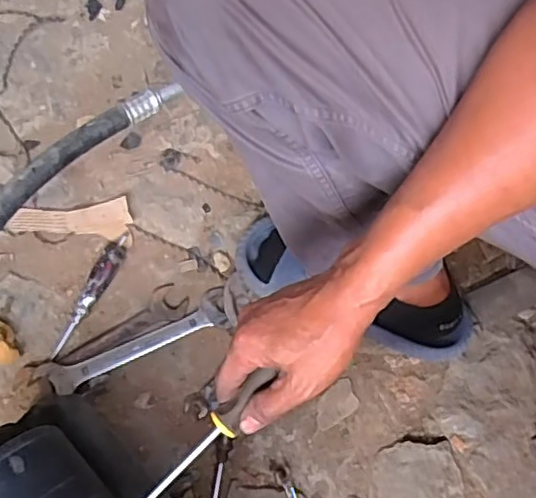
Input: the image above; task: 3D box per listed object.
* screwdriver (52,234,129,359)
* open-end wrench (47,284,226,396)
[{"bbox_3d":[-0.224,0.057,0.800,0.025,0.018,0.174,23,74,5],"label":"screwdriver"},{"bbox_3d":[-0.157,0.117,0.783,0.231,0.013,0.048,-26,76,-9],"label":"open-end wrench"}]

